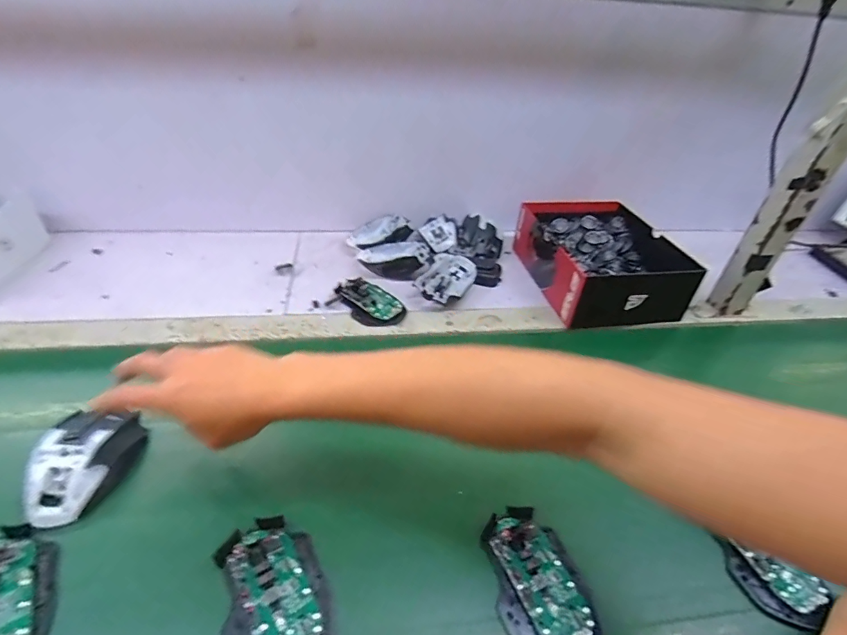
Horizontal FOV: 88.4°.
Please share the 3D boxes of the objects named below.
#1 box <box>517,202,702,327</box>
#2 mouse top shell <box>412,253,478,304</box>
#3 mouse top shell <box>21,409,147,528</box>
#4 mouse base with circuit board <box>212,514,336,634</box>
[{"bbox_3d":[0.273,-0.093,0.691,0.185,0.088,0.231,-3,39,-10],"label":"box"},{"bbox_3d":[0.037,-0.058,0.654,0.064,0.043,0.109,22,41,20],"label":"mouse top shell"},{"bbox_3d":[-0.307,0.132,0.389,0.068,0.036,0.094,2,38,-4],"label":"mouse top shell"},{"bbox_3d":[-0.113,0.210,0.329,0.075,0.020,0.113,-16,43,-25],"label":"mouse base with circuit board"}]

